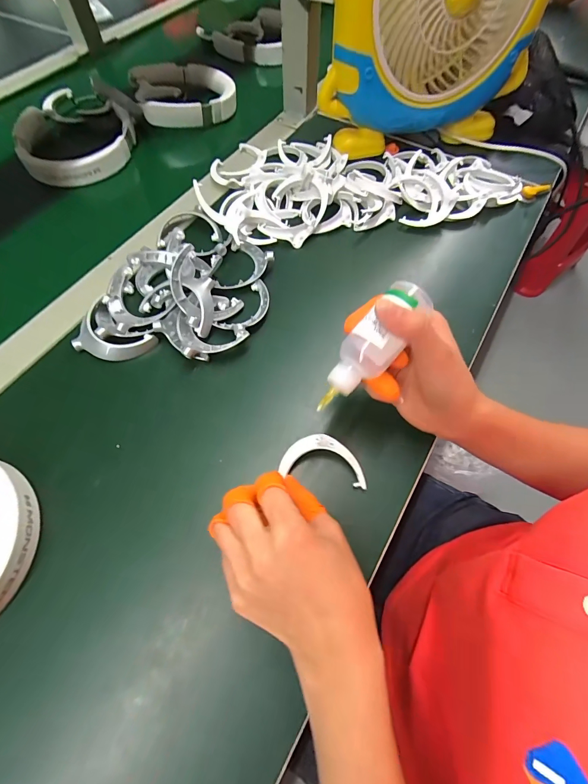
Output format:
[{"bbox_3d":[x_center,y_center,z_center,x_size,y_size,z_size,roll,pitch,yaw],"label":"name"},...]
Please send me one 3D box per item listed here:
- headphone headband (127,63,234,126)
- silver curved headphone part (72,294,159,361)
[{"bbox_3d":[-0.162,-0.445,0.522,0.136,0.034,0.144,0,63,0],"label":"headphone headband"},{"bbox_3d":[-0.173,-0.053,0.329,0.070,0.018,0.053,35,68,16],"label":"silver curved headphone part"}]

